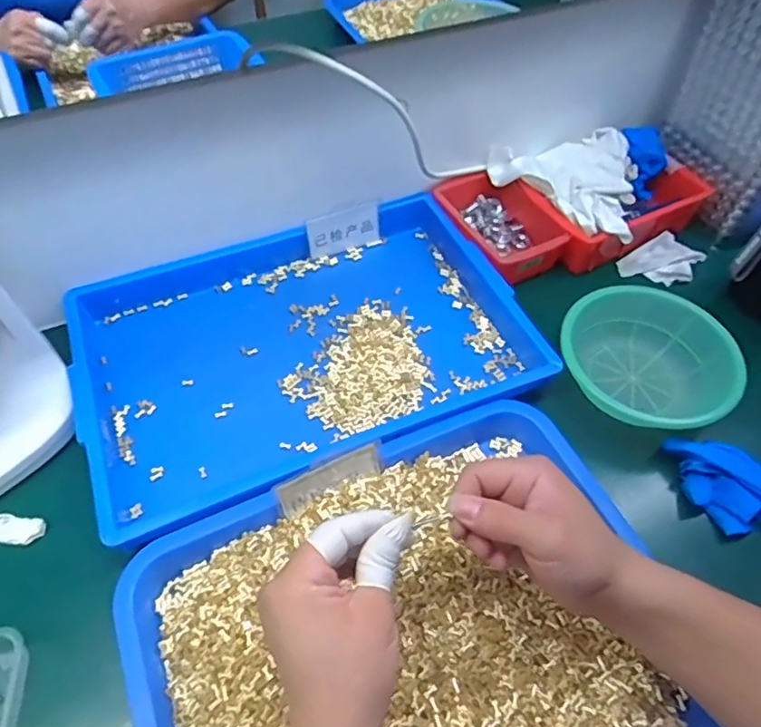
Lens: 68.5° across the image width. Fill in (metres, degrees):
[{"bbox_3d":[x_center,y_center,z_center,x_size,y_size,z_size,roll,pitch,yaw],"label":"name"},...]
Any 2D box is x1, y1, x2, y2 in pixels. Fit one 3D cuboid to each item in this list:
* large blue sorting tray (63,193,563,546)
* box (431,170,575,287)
[{"bbox_3d":[-0.079,-0.028,0.573,0.421,0.045,0.285,-18,57,-13],"label":"large blue sorting tray"},{"bbox_3d":[0.139,-0.167,0.666,0.110,0.055,0.154,-26,59,-18],"label":"box"}]

